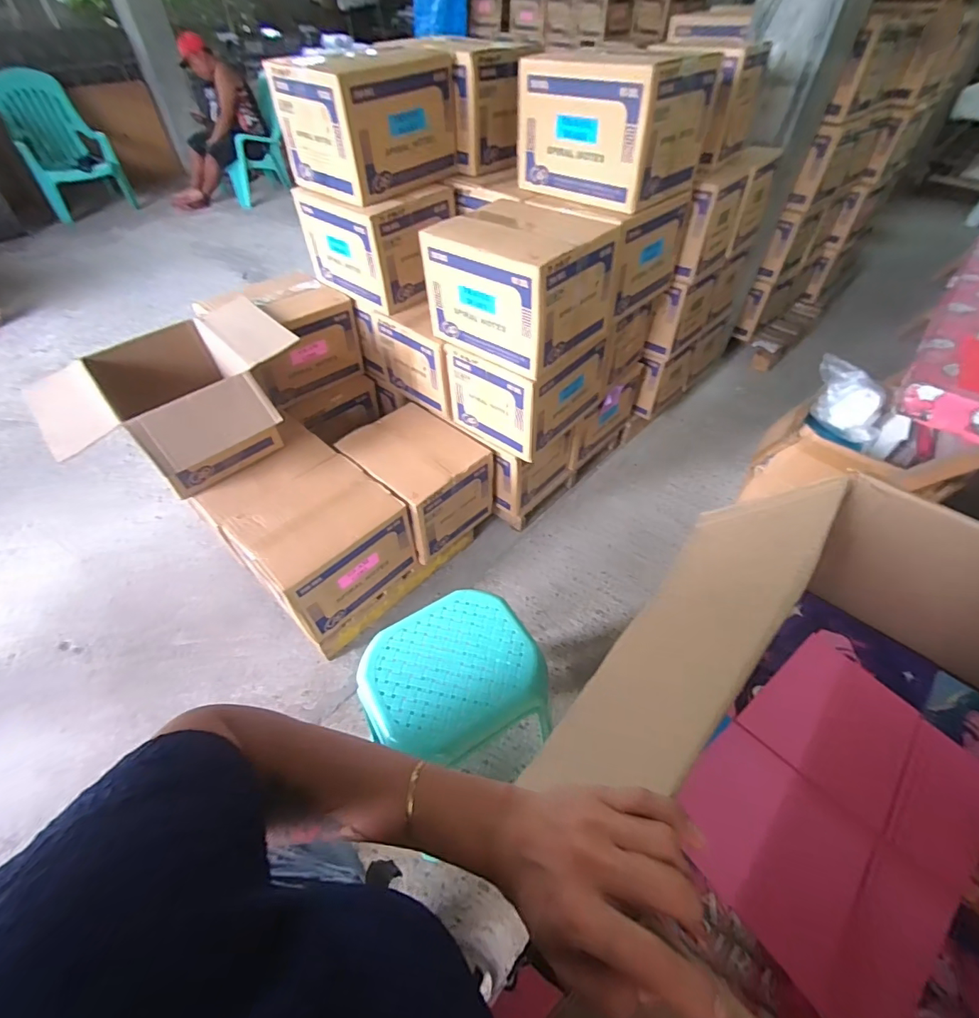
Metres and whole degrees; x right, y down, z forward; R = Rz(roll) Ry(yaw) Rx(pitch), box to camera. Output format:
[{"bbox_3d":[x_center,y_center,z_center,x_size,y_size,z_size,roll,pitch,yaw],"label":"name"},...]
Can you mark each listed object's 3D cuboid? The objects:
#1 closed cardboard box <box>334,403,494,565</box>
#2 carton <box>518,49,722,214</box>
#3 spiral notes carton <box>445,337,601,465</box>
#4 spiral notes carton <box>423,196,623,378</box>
[{"bbox_3d":[-0.266,-0.122,1.672,0.338,0.285,0.461,-37,58,-28],"label":"closed cardboard box"},{"bbox_3d":[0.346,-1.098,1.356,0.460,0.304,0.364,37,58,28],"label":"carton"},{"bbox_3d":[0.124,-0.430,1.589,0.355,0.303,0.414,32,56,25],"label":"spiral notes carton"},{"bbox_3d":[0.086,-0.674,1.387,0.471,0.289,0.423,34,57,26],"label":"spiral notes carton"}]

